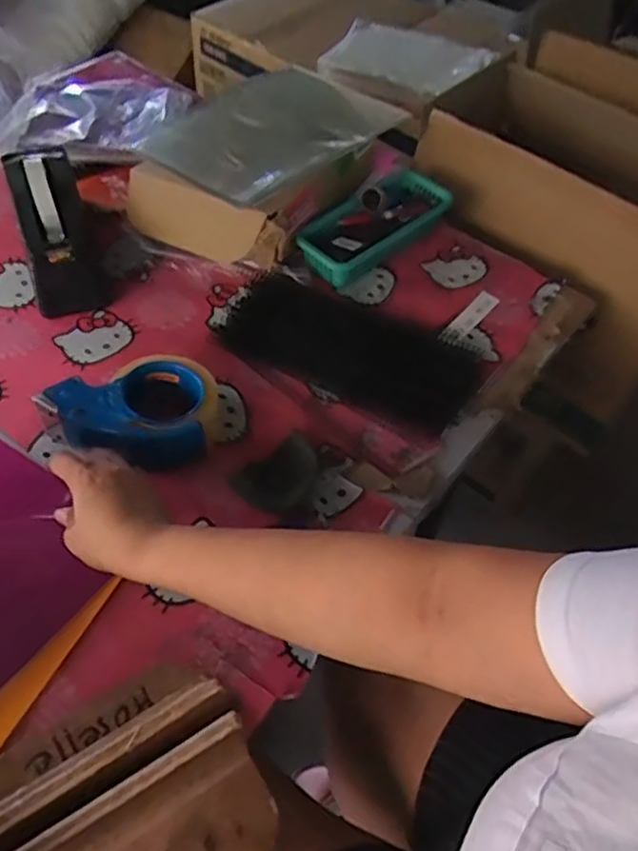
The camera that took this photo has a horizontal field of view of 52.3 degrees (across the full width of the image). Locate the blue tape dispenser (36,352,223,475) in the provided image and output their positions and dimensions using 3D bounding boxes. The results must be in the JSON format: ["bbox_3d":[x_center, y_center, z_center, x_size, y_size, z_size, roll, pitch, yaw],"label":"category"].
[{"bbox_3d":[-0.187,-0.017,0.651,0.164,0.060,0.107,7,54,0],"label":"blue tape dispenser"}]

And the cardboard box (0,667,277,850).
[{"bbox_3d":[-0.141,0.251,0.420,0.194,0.129,0.168,-27,61,-22],"label":"cardboard box"}]

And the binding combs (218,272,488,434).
[{"bbox_3d":[0.042,-0.097,0.775,0.296,0.034,0.140,25,56,13],"label":"binding combs"}]

